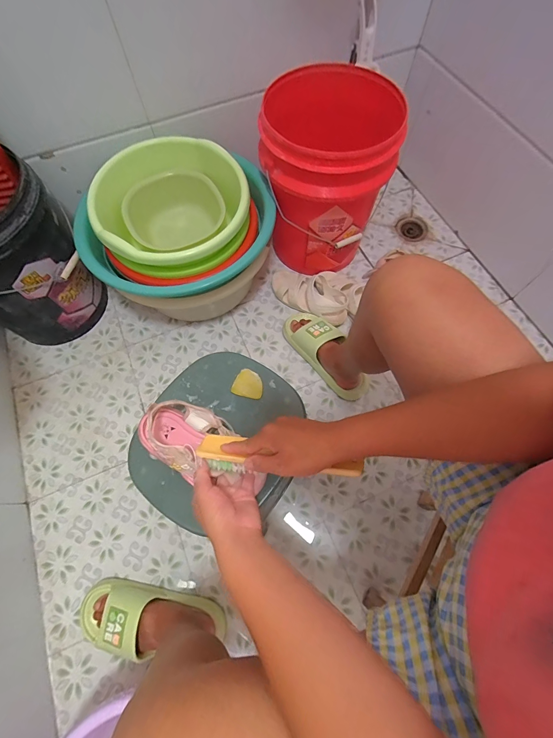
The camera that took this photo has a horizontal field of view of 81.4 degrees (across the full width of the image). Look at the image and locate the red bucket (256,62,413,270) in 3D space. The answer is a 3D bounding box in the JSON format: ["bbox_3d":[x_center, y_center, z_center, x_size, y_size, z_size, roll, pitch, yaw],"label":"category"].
[{"bbox_3d":[0.111,-0.450,0.804,0.283,0.362,0.283,0,68,1],"label":"red bucket"}]

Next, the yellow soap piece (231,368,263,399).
[{"bbox_3d":[-0.045,0.026,0.530,0.049,0.010,0.044,24,70,10],"label":"yellow soap piece"}]

